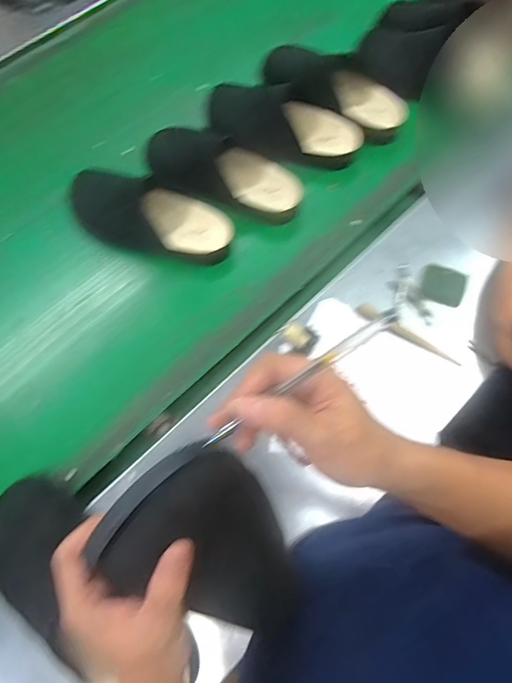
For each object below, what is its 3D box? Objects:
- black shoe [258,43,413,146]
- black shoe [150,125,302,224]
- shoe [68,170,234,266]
[{"bbox_3d":[0.139,-0.448,0.750,0.276,0.087,0.115,34,72,14],"label":"black shoe"},{"bbox_3d":[-0.046,-0.285,0.698,0.262,0.084,0.104,29,71,12],"label":"black shoe"},{"bbox_3d":[-0.169,-0.194,0.667,0.269,0.077,0.106,14,69,7],"label":"shoe"}]

